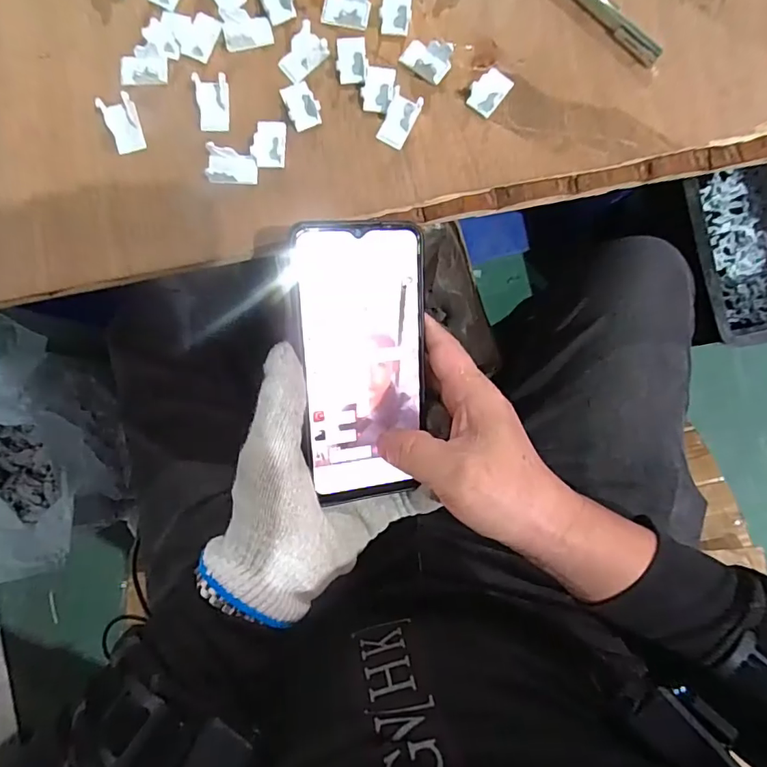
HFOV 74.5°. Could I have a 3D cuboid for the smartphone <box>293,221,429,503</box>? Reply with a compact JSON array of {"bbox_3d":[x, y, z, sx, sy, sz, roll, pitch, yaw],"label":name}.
[{"bbox_3d":[-0.012,-0.009,0.302,0.073,0.016,0.164,-6,105,-16],"label":"smartphone"}]

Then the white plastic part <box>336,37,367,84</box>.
[{"bbox_3d":[-0.020,-0.208,0.323,0.019,0.004,0.032,0,88,-1],"label":"white plastic part"}]

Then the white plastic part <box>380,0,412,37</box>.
[{"bbox_3d":[0.008,-0.240,0.325,0.019,0.005,0.031,7,88,0],"label":"white plastic part"}]

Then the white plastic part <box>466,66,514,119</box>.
[{"bbox_3d":[0.068,-0.188,0.323,0.021,0.006,0.030,37,88,1],"label":"white plastic part"}]

